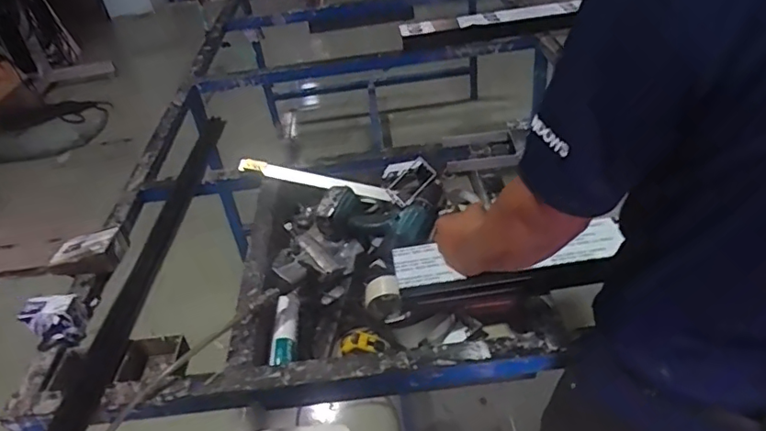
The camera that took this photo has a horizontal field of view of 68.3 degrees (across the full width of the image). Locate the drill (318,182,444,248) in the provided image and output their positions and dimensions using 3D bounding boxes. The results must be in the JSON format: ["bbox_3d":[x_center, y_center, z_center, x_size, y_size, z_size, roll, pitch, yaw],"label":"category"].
[{"bbox_3d":[-0.008,0.009,1.192,0.250,0.081,0.151,-1,34,10],"label":"drill"}]

